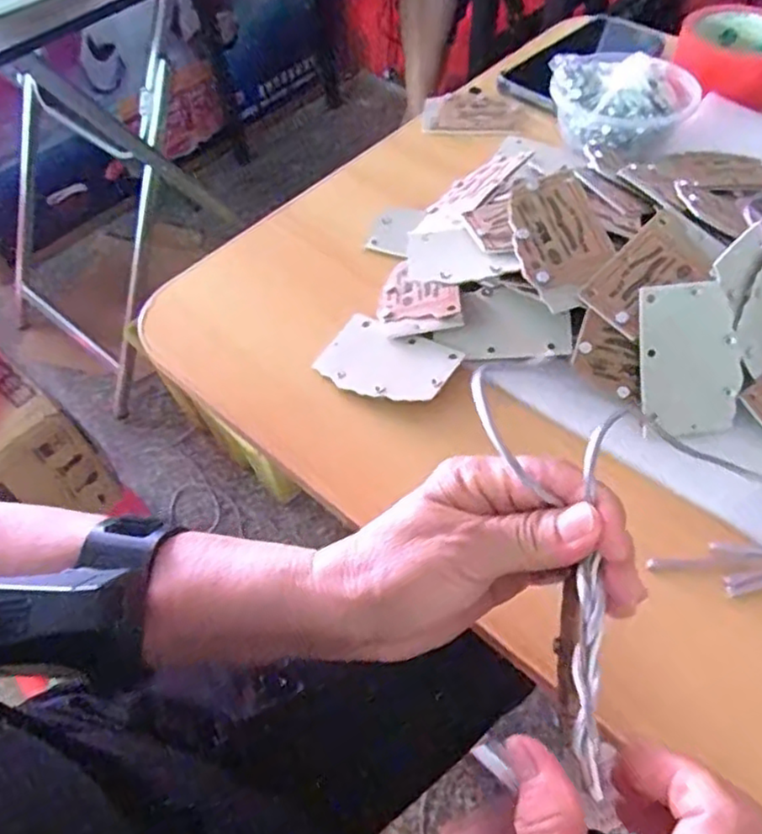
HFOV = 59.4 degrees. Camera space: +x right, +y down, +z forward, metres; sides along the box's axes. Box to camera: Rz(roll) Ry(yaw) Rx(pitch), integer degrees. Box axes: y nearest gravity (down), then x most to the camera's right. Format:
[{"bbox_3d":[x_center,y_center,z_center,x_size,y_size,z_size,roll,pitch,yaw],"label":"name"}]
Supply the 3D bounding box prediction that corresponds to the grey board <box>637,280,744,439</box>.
[{"bbox_3d":[0.174,-0.032,0.377,0.054,0.084,0.005,-9,11,1],"label":"grey board"}]

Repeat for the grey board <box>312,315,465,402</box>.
[{"bbox_3d":[0.003,-0.034,0.423,0.085,0.004,0.052,23,65,26],"label":"grey board"}]

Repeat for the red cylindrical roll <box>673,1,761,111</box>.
[{"bbox_3d":[0.315,-0.323,0.597,0.097,0.042,0.109,20,58,16],"label":"red cylindrical roll"}]

